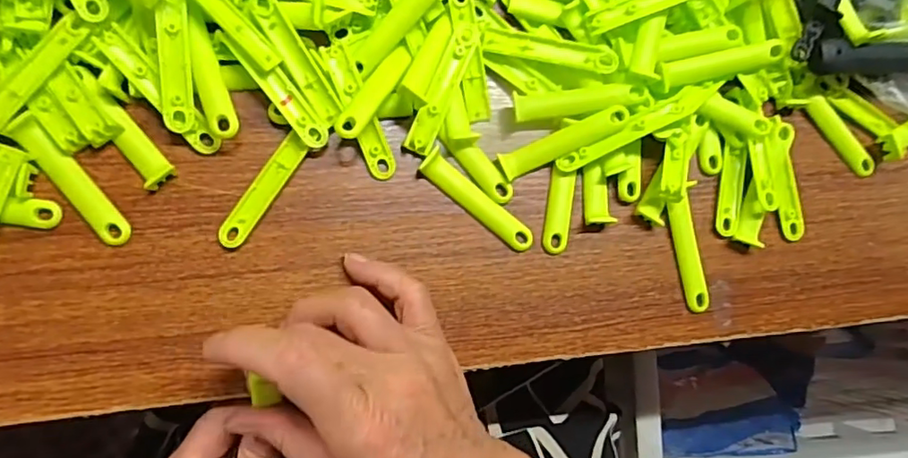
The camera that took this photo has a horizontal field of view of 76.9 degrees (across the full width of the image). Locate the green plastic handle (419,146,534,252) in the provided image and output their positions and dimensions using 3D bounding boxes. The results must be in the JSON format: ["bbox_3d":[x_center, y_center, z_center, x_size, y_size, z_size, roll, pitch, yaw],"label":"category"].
[{"bbox_3d":[0.014,-0.015,0.319,0.075,0.005,0.014,40,86,-8],"label":"green plastic handle"}]

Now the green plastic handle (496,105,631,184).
[{"bbox_3d":[0.062,-0.049,0.321,0.074,0.013,0.016,-24,95,-8],"label":"green plastic handle"}]

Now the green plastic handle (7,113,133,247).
[{"bbox_3d":[-0.191,-0.023,0.287,0.016,0.005,0.074,-41,97,-6],"label":"green plastic handle"}]

